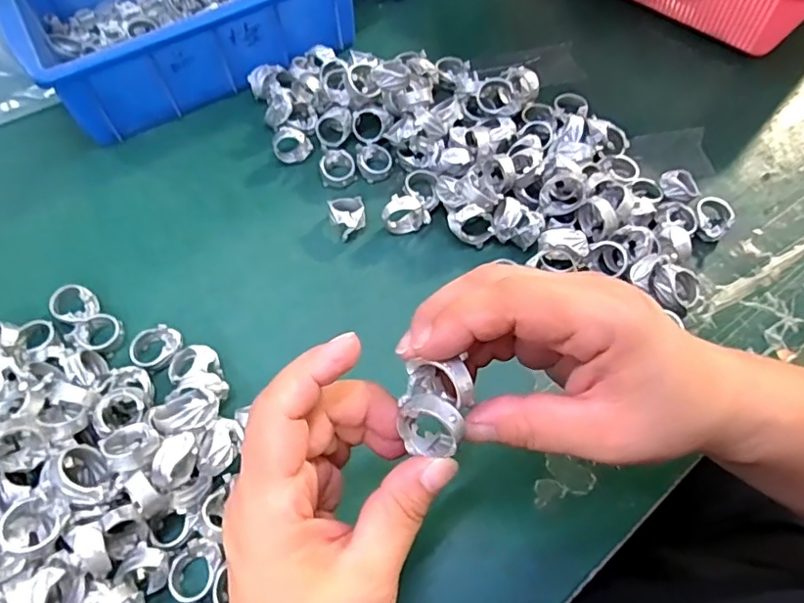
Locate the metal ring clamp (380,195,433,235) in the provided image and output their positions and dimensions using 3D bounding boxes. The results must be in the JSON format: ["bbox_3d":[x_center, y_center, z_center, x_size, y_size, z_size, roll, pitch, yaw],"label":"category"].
[{"bbox_3d":[0.003,-0.058,0.366,0.031,0.022,0.017,-1,63,1],"label":"metal ring clamp"}]

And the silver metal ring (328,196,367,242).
[{"bbox_3d":[-0.036,-0.057,0.369,0.023,0.017,0.028,-7,63,-2],"label":"silver metal ring"}]

